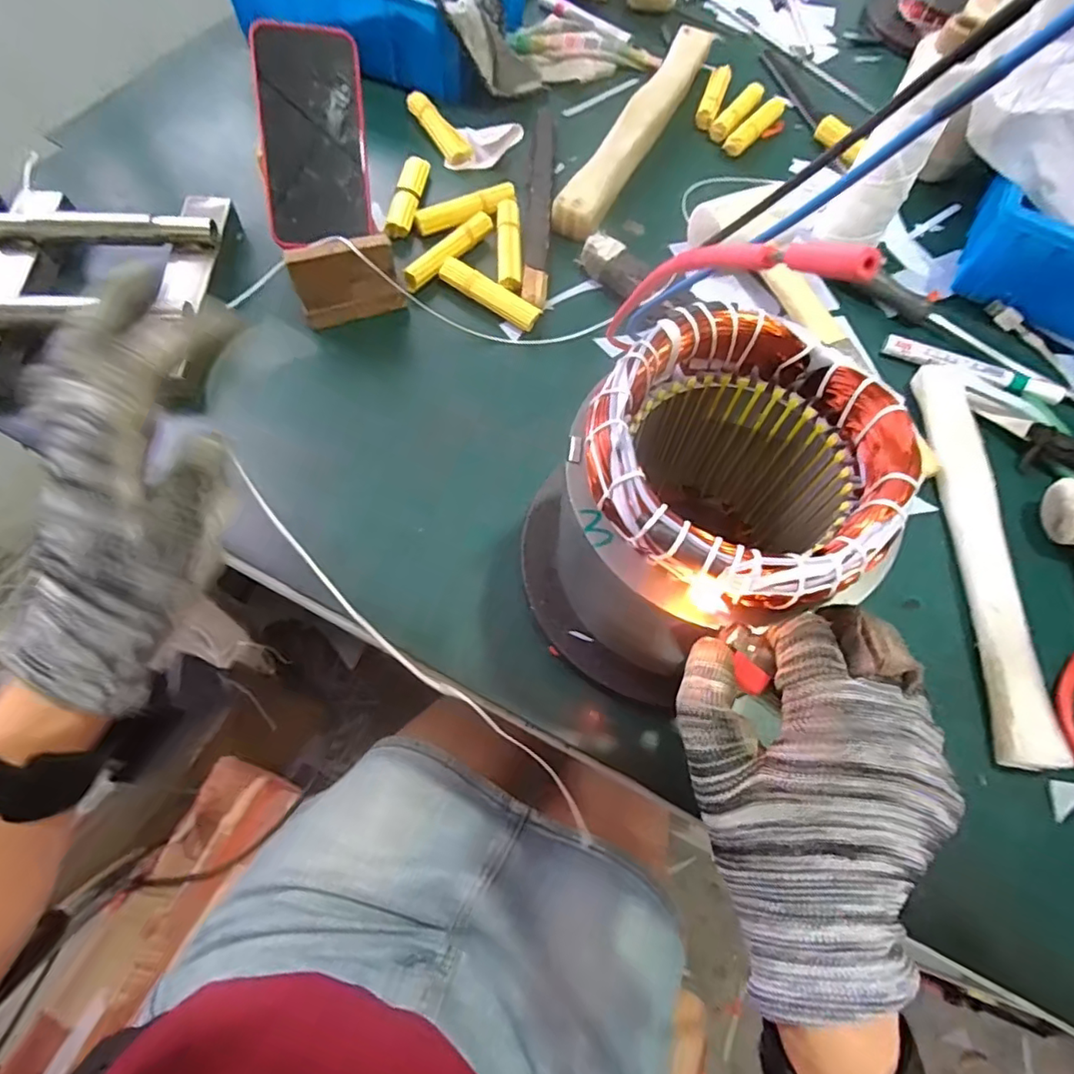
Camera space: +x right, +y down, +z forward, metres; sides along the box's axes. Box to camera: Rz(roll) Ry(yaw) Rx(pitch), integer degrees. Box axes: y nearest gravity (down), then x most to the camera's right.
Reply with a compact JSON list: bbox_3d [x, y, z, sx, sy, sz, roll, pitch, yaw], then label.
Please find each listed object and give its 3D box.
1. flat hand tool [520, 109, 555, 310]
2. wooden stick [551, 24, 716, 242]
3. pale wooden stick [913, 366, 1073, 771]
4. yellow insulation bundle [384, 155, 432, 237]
[{"bbox_3d":[0.001,-0.312,0.545,0.025,0.013,0.256,3,65,-2],"label":"flat hand tool"},{"bbox_3d":[0.106,-0.418,0.589,0.046,0.026,0.327,25,66,9],"label":"wooden stick"},{"bbox_3d":[0.315,0.003,0.414,0.034,0.020,0.300,5,65,-1],"label":"pale wooden stick"},{"bbox_3d":[-0.120,-0.315,0.538,0.024,0.020,0.089,10,65,2],"label":"yellow insulation bundle"}]

